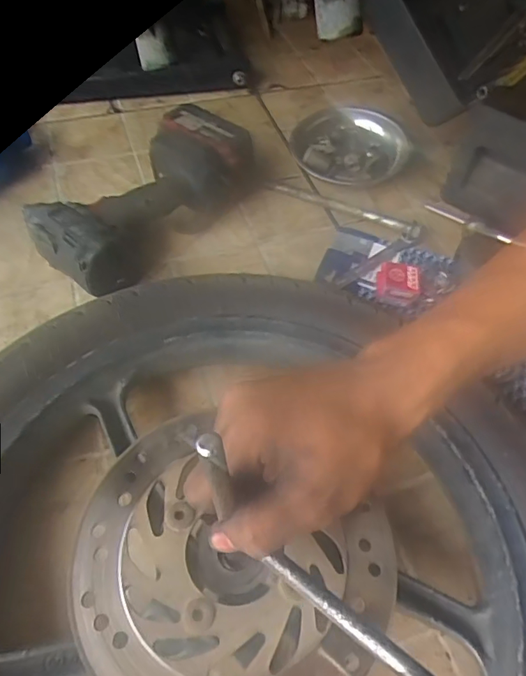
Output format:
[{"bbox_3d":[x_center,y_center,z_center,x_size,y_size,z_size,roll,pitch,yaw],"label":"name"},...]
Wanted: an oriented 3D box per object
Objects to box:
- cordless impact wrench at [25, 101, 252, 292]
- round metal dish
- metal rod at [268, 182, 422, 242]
[{"bbox_3d":[-0.126,-0.149,0.538,0.123,0.081,0.238,36,60,20],"label":"cordless impact wrench"},{"bbox_3d":[0.108,-0.235,0.629,0.142,0.043,0.129,0,55,-4],"label":"round metal dish"},{"bbox_3d":[0.095,-0.154,0.589,0.193,0.021,0.020,25,57,14],"label":"metal rod"}]

